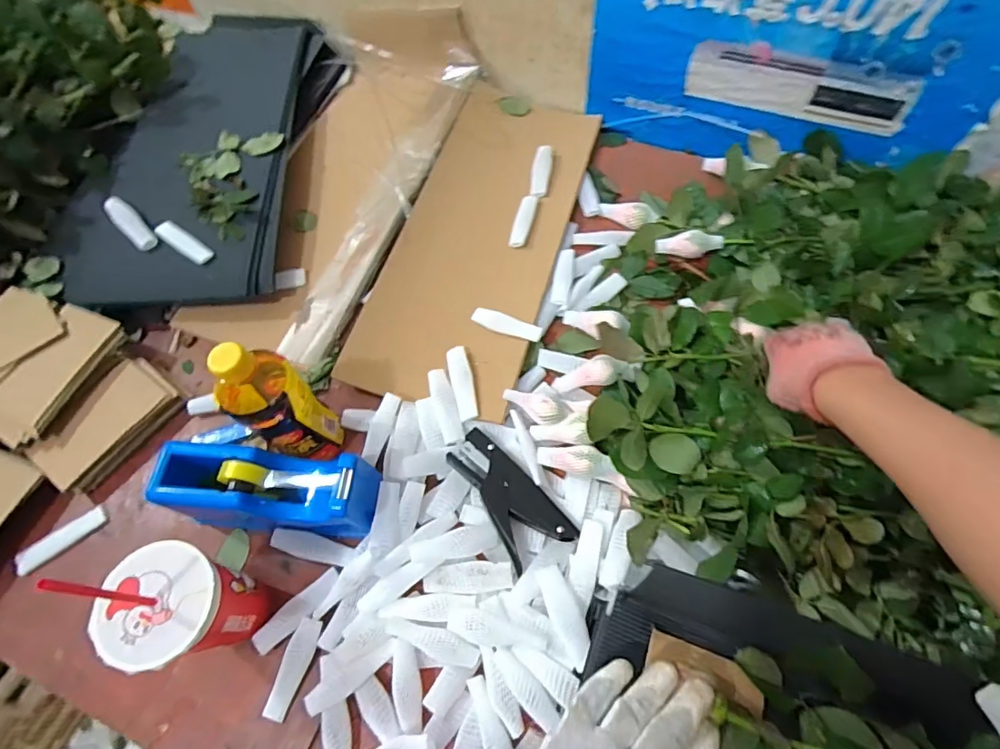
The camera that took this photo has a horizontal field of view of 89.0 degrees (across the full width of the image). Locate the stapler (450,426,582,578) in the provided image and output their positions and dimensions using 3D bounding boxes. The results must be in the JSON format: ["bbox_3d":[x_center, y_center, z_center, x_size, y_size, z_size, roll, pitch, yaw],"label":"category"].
[{"bbox_3d":[0.008,0.118,0.520,0.068,0.020,0.145,-30,66,-13],"label":"stapler"}]

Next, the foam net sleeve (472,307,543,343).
[{"bbox_3d":[0.007,-0.059,0.611,0.089,0.019,0.024,27,67,14],"label":"foam net sleeve"}]

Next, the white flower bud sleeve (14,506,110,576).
[{"bbox_3d":[-0.464,0.174,0.540,0.090,0.009,0.025,-35,67,-15],"label":"white flower bud sleeve"}]

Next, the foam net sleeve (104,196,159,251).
[{"bbox_3d":[-0.473,-0.193,0.652,0.026,0.023,0.101,-41,69,-17],"label":"foam net sleeve"}]

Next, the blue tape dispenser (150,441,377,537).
[{"bbox_3d":[-0.227,0.108,0.497,0.187,0.084,0.068,4,64,4],"label":"blue tape dispenser"}]

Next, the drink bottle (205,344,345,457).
[{"bbox_3d":[-0.215,0.029,0.489,0.070,0.180,0.066,-1,63,1],"label":"drink bottle"}]

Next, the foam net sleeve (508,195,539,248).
[{"bbox_3d":[0.032,-0.210,0.692,0.025,0.006,0.095,13,64,8],"label":"foam net sleeve"}]

